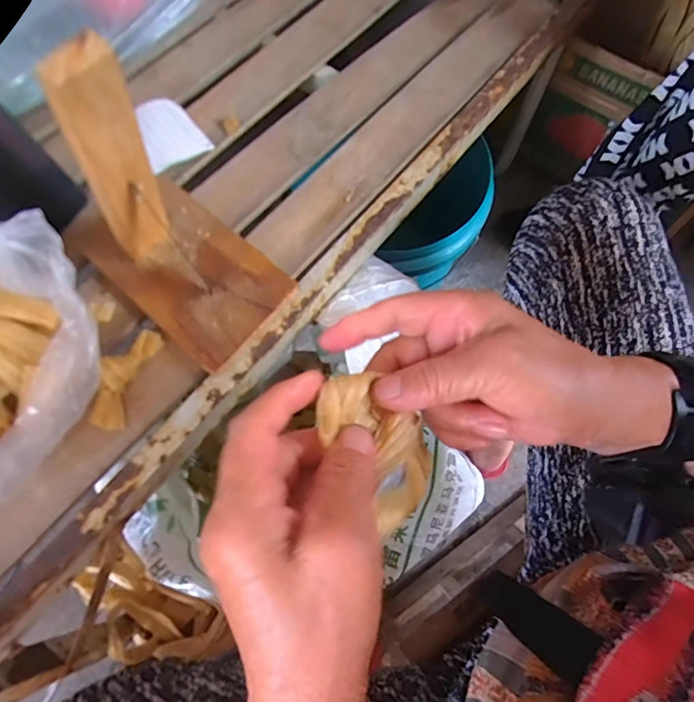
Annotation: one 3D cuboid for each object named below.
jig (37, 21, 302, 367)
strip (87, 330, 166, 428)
[{"bbox_3d":[-0.136,-0.102,0.335,0.171,0.181,0.100,39,73,14],"label":"jig"},{"bbox_3d":[-0.169,0.018,0.368,0.022,0.031,0.079,17,69,6],"label":"strip"}]

